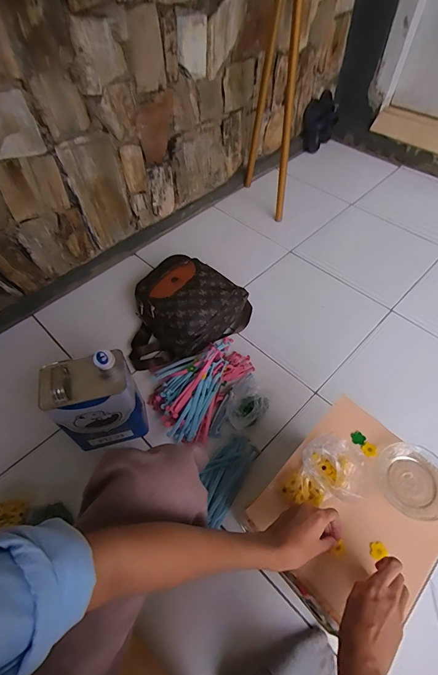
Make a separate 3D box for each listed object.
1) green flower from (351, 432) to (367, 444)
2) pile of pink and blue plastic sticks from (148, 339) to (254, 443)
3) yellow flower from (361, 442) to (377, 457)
[{"bbox_3d":[0.241,0.174,0.599,0.024,0.005,0.021,-1,55,-1],"label":"green flower"},{"bbox_3d":[-0.049,0.094,0.895,0.196,0.098,0.313,27,59,18],"label":"pile of pink and blue plastic sticks"},{"bbox_3d":[0.255,0.190,0.589,0.024,0.004,0.024,0,55,0],"label":"yellow flower"}]

